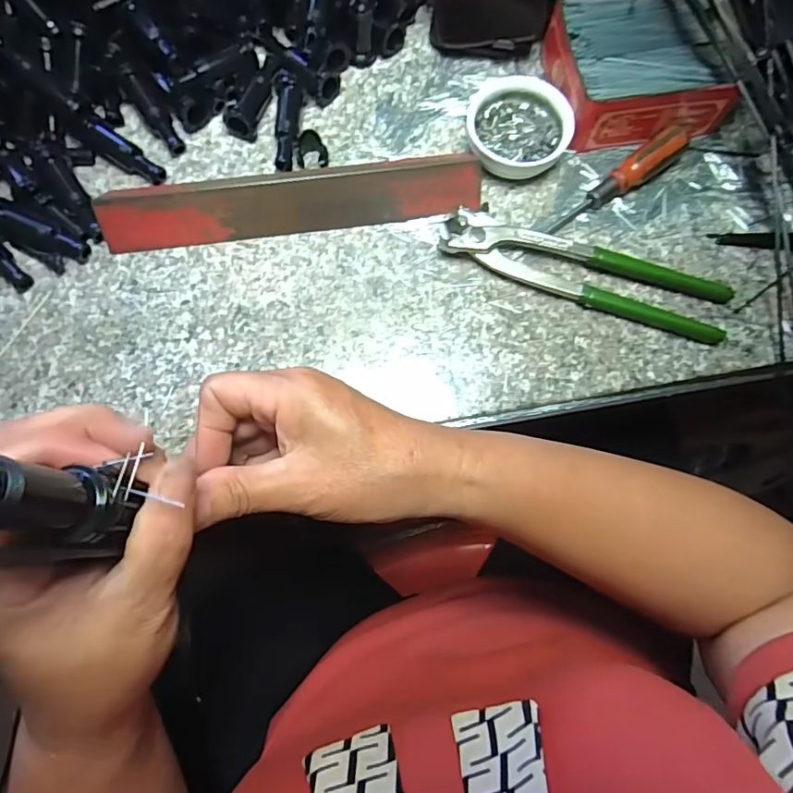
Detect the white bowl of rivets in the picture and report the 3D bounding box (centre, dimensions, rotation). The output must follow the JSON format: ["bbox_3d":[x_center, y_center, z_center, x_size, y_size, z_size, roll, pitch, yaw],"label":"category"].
[{"bbox_3d":[0.086,-0.190,0.379,0.071,0.025,0.071,0,78,-2],"label":"white bowl of rivets"}]

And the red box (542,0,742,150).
[{"bbox_3d":[0.167,-0.237,0.383,0.111,0.041,0.108,-13,78,-4],"label":"red box"}]

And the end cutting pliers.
[{"bbox_3d":[0.129,-0.087,0.362,0.194,0.015,0.048,17,78,2],"label":"end cutting pliers"}]

